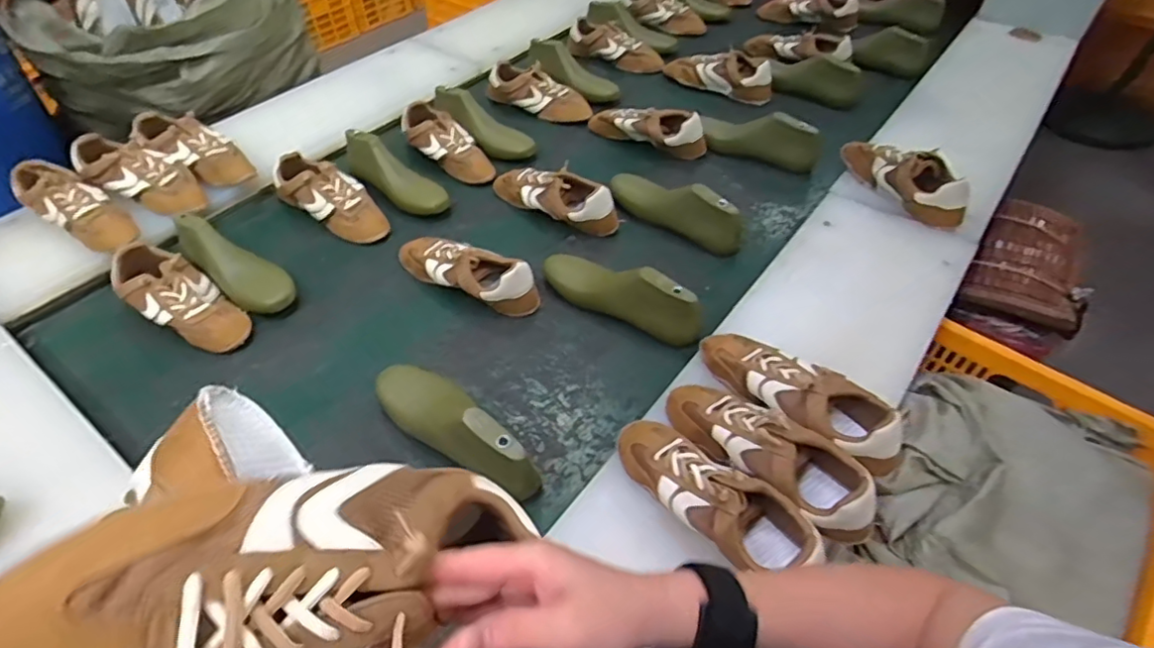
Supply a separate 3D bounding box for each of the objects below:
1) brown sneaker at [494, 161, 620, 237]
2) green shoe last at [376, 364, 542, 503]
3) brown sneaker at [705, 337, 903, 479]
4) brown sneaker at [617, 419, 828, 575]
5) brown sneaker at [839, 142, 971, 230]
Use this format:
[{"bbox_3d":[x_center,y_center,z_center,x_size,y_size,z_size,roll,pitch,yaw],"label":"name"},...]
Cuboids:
[{"bbox_3d":[-0.044,-0.230,1.078,0.255,0.076,0.074,27,55,24],"label":"brown sneaker"},{"bbox_3d":[-0.161,0.113,0.747,0.084,0.099,0.264,-37,57,-27],"label":"green shoe last"},{"bbox_3d":[0.260,0.080,0.724,0.255,0.086,0.096,31,57,27],"label":"brown sneaker"},{"bbox_3d":[0.136,0.173,0.636,0.093,0.078,0.240,-35,56,-25],"label":"brown sneaker"},{"bbox_3d":[0.564,-0.256,1.039,0.091,0.103,0.234,-15,49,-10],"label":"brown sneaker"}]

